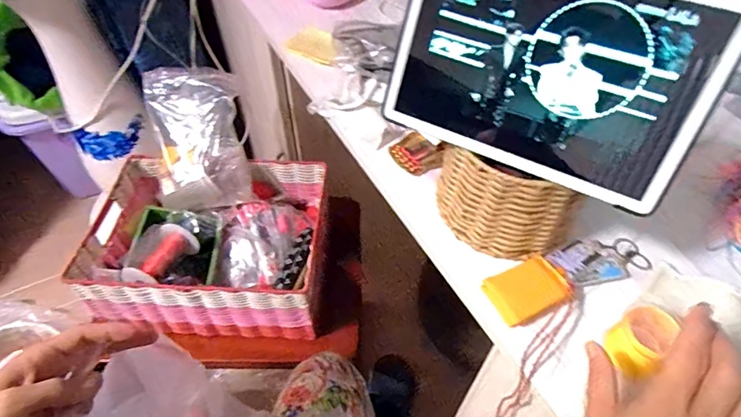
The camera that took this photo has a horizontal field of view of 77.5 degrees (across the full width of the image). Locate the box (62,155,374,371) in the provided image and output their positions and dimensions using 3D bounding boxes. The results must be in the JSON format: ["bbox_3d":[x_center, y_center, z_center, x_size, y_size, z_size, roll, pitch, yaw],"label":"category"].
[{"bbox_3d":[-0.248,0.073,0.771,0.365,0.186,0.287,3,51,2],"label":"box"}]

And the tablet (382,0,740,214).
[{"bbox_3d":[0.131,-0.108,0.358,0.235,0.155,0.008,24,27,19],"label":"tablet"}]

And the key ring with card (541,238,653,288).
[{"bbox_3d":[0.225,0.051,0.457,0.099,0.014,0.048,-11,52,-9],"label":"key ring with card"}]

